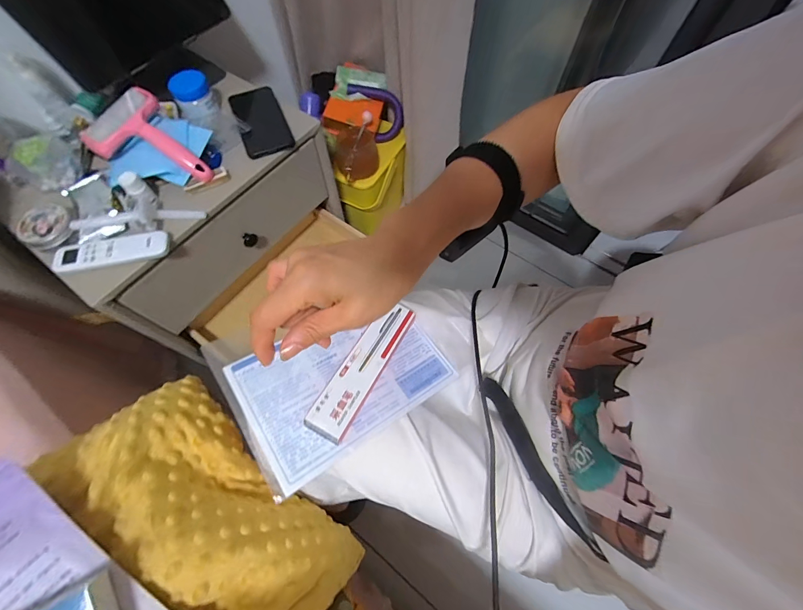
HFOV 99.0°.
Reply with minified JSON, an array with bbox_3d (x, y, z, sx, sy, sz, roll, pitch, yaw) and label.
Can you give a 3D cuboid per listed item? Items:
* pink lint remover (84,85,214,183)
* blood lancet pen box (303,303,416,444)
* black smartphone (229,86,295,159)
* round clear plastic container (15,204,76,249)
[{"bbox_3d":[-0.361,-0.235,0.498,0.159,0.055,0.112,31,68,14],"label":"pink lint remover"},{"bbox_3d":[-0.036,0.058,0.358,0.042,0.018,0.168,26,53,12],"label":"blood lancet pen box"},{"bbox_3d":[-0.240,-0.315,0.585,0.077,0.012,0.157,-22,66,-10],"label":"black smartphone"},{"bbox_3d":[-0.491,-0.110,0.476,0.063,0.019,0.064,0,64,0],"label":"round clear plastic container"}]

